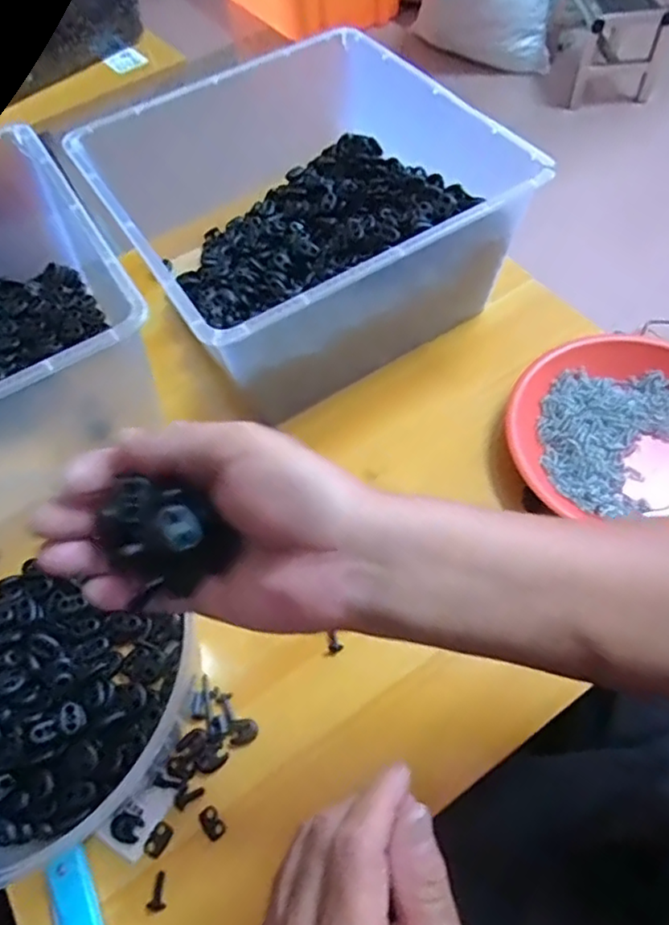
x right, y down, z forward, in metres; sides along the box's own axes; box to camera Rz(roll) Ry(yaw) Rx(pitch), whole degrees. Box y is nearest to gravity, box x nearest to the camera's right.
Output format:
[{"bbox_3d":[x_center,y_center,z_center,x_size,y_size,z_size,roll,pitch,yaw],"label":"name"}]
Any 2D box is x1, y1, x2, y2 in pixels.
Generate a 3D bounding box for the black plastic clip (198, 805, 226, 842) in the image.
[{"bbox_3d":[-0.074,0.218,0.370,0.011,0.004,0.018,-34,62,-15],"label":"black plastic clip"}]

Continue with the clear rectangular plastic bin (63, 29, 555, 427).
[{"bbox_3d":[-0.035,-0.221,0.555,0.293,0.142,0.326,-30,61,-13],"label":"clear rectangular plastic bin"}]

